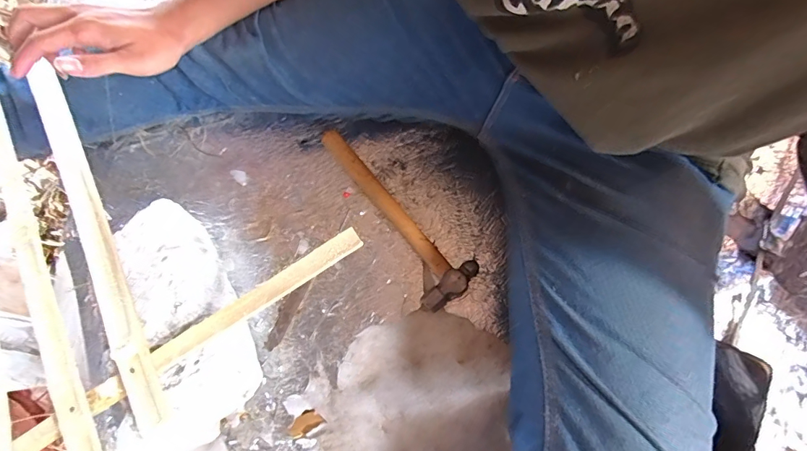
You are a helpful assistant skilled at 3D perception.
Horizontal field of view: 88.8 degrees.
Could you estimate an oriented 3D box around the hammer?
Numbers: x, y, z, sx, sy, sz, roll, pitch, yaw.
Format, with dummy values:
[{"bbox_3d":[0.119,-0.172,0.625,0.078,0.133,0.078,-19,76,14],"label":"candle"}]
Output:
[{"bbox_3d":[-0.010,-0.023,0.517,0.071,0.030,0.264,-33,74,-7],"label":"hammer"}]

